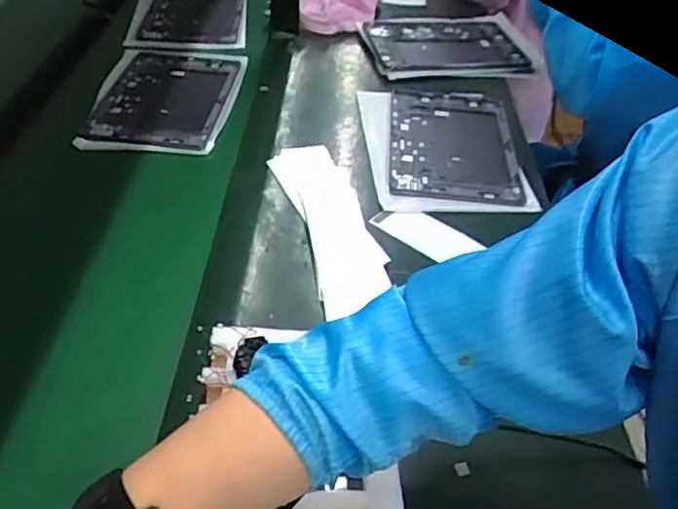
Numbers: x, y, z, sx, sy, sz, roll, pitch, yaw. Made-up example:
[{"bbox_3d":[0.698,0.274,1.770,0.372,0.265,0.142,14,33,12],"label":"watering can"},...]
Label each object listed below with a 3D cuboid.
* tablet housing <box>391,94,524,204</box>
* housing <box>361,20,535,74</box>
[{"bbox_3d":[0.151,-0.159,0.823,0.164,0.015,0.258,3,41,2],"label":"tablet housing"},{"bbox_3d":[0.177,-0.363,1.037,0.257,0.022,0.177,-6,47,-5],"label":"housing"}]

